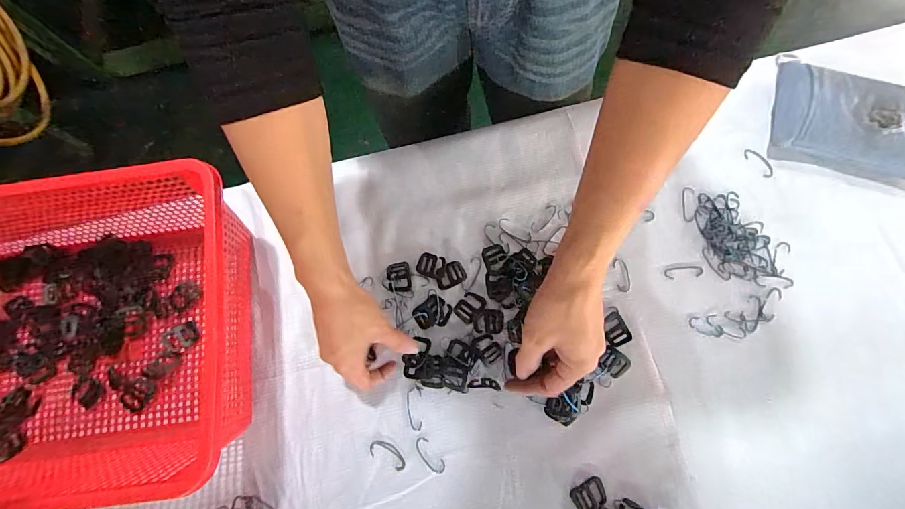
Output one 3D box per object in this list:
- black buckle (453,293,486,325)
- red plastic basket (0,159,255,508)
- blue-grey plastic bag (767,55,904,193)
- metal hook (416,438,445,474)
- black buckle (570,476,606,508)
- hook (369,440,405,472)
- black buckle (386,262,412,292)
[{"bbox_3d":[0.018,0.058,0.425,0.026,0.004,0.033,33,78,9],"label":"black buckle"},{"bbox_3d":[-0.362,0.067,0.364,0.334,0.137,0.282,-8,75,-1],"label":"red plastic basket"},{"bbox_3d":[0.455,-0.146,0.450,0.173,0.026,0.117,16,85,8],"label":"blue-grey plastic bag"},{"bbox_3d":[-0.023,0.200,0.391,0.016,0.004,0.039,-39,77,-9],"label":"metal hook"},{"bbox_3d":[0.132,0.232,0.377,0.033,0.004,0.025,-28,76,-7],"label":"black buckle"},{"bbox_3d":[-0.065,0.200,0.393,0.039,0.004,0.017,26,77,8],"label":"hook"},{"bbox_3d":[-0.059,0.025,0.435,0.025,0.004,0.033,-6,75,-1],"label":"black buckle"}]

